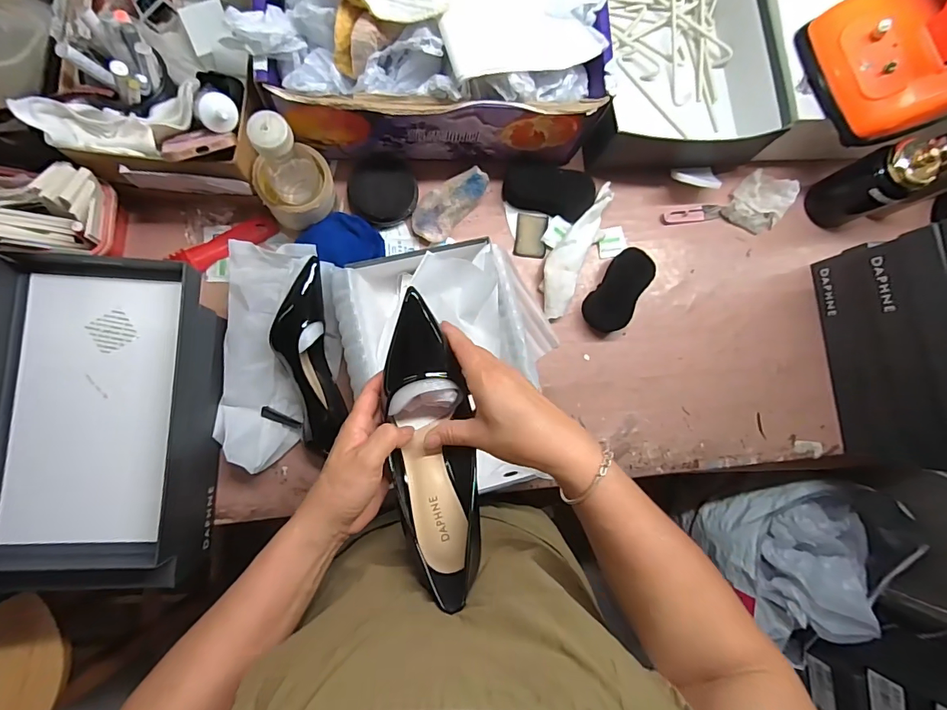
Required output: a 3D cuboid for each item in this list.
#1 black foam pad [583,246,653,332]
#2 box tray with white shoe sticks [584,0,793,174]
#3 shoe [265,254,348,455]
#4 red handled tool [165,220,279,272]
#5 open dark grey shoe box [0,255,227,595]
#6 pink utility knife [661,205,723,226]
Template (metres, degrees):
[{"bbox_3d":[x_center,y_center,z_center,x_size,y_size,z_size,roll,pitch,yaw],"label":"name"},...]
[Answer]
[{"bbox_3d":[0.213,-0.094,0.653,0.062,0.037,0.122,35,81,-3],"label":"black foam pad"},{"bbox_3d":[0.305,-0.448,0.668,0.250,0.101,0.312,4,84,-8],"label":"box tray with white shoe sticks"},{"bbox_3d":[-0.218,0.002,0.556,0.085,0.077,0.230,-4,100,-8],"label":"shoe"},{"bbox_3d":[-0.324,-0.143,0.588,0.136,0.024,0.040,-23,88,-9],"label":"red handled tool"},{"bbox_3d":[-0.397,0.068,0.493,0.190,0.113,0.339,1,84,-8],"label":"open dark grey shoe box"},{"bbox_3d":[0.336,-0.217,0.690,0.093,0.007,0.025,-10,86,-9],"label":"pink utility knife"}]

